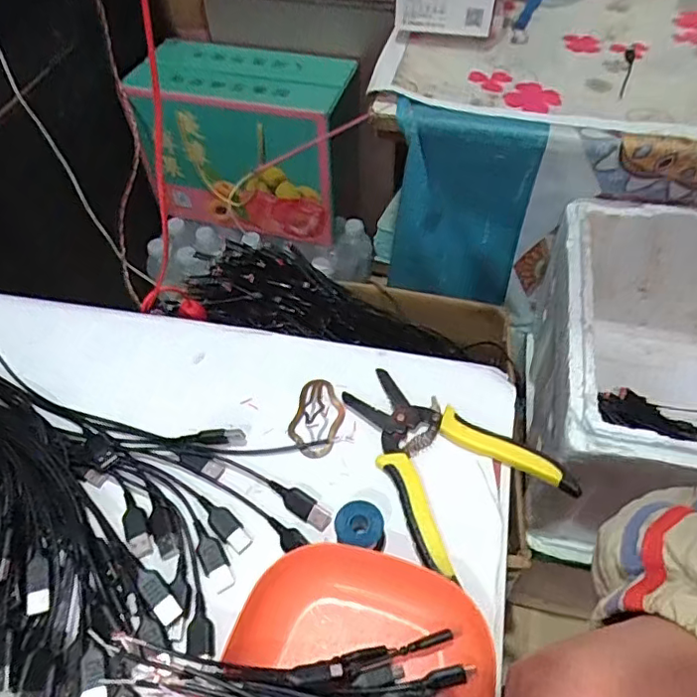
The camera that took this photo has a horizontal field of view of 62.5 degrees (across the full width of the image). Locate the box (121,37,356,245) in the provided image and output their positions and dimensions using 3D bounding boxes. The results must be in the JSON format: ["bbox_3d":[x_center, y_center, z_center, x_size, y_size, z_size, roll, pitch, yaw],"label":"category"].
[{"bbox_3d":[-0.162,-0.334,0.935,0.316,0.250,0.158,12,54,10],"label":"box"}]

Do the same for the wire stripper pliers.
[{"bbox_3d":[0.070,0.068,0.403,0.108,0.013,0.144,-21,55,-15],"label":"wire stripper pliers"}]

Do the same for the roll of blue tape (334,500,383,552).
[{"bbox_3d":[0.008,0.113,0.363,0.030,0.024,0.027,9,53,7],"label":"roll of blue tape"}]

